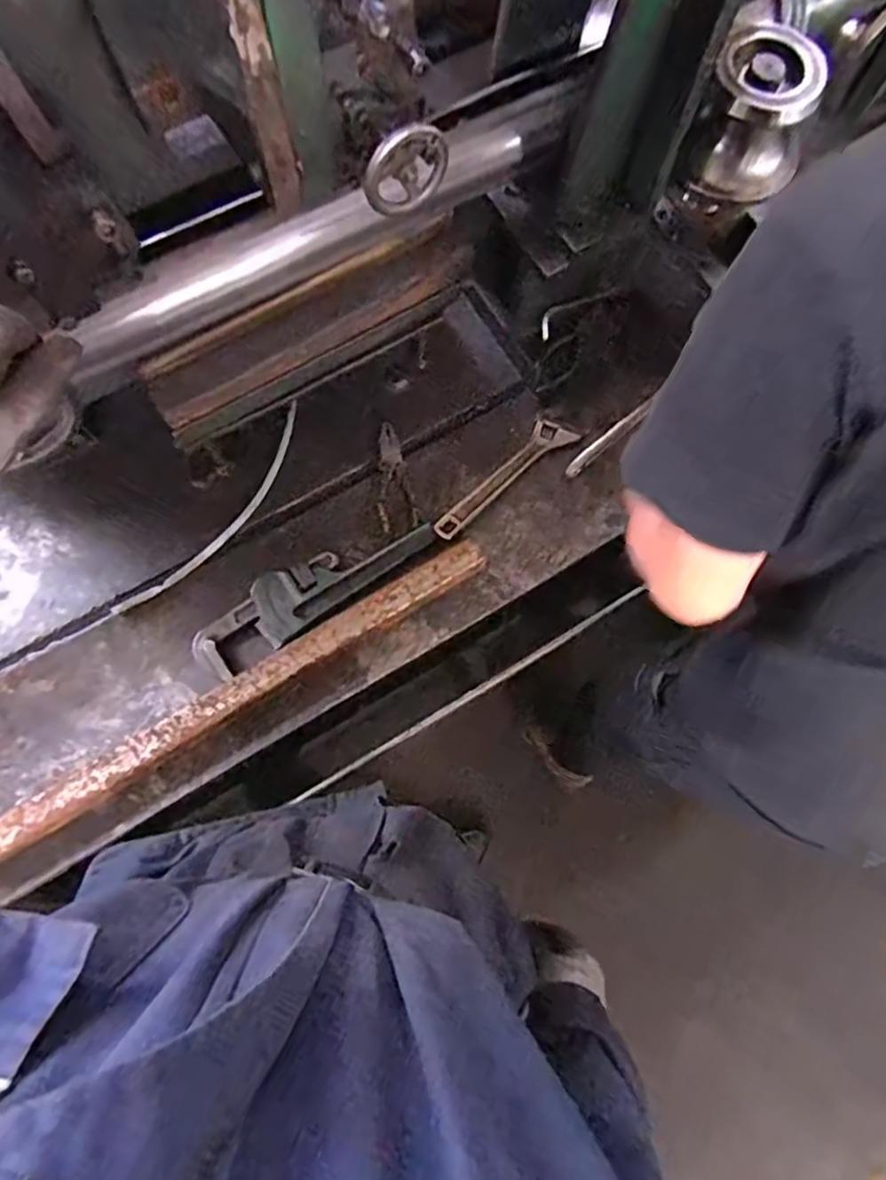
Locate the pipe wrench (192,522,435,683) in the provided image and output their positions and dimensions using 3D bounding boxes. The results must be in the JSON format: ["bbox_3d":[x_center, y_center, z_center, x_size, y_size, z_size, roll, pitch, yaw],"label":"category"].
[{"bbox_3d":[-0.188,-0.007,0.912,0.360,0.029,0.093,-36,79,-10],"label":"pipe wrench"}]

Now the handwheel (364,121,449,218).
[{"bbox_3d":[-0.032,-0.362,0.544,0.077,0.079,0.017,-27,78,-8],"label":"handwheel"}]

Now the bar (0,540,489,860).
[{"bbox_3d":[-0.291,0.152,0.857,0.801,0.064,0.050,-31,79,-9],"label":"bar"}]

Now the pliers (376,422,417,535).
[{"bbox_3d":[-0.081,-0.171,0.956,0.055,0.015,0.163,-13,77,-5],"label":"pliers"}]

